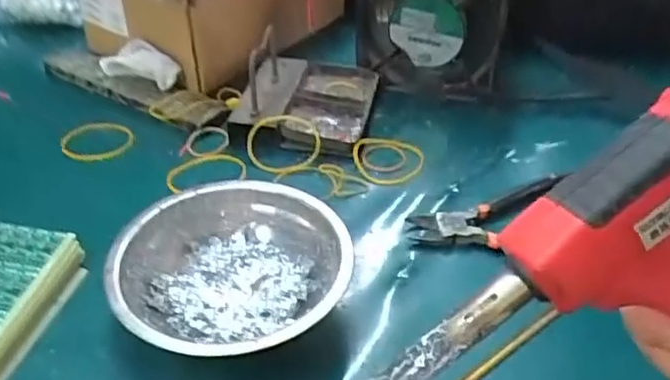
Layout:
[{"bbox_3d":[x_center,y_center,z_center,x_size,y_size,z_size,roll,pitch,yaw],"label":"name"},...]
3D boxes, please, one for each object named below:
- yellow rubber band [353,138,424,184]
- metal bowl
[{"bbox_3d":[0.040,-0.024,0.466,0.053,0.008,0.050,14,52,-3],"label":"yellow rubber band"},{"bbox_3d":[-0.056,0.045,0.341,0.122,0.041,0.121,1,39,-1],"label":"metal bowl"}]

